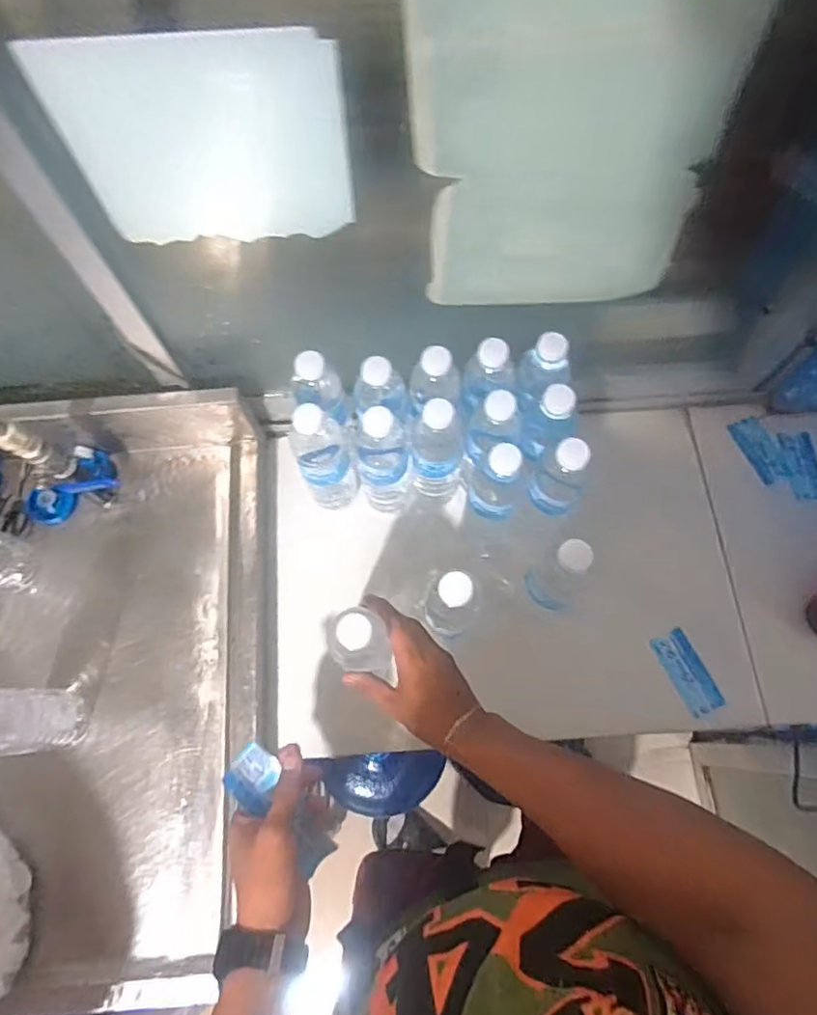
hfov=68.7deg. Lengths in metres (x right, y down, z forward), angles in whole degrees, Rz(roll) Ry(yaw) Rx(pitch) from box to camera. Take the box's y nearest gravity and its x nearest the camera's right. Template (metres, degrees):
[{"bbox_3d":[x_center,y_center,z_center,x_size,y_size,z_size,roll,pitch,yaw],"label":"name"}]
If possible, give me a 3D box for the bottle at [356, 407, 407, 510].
[{"bbox_3d":[-0.026,-0.052,0.701,0.064,0.197,0.053,-13,70,-4],"label":"bottle"}]

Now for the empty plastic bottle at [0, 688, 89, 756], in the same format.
[{"bbox_3d":[-0.380,0.205,0.572,0.058,0.197,0.060,-2,70,0],"label":"empty plastic bottle"}]

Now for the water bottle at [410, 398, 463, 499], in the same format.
[{"bbox_3d":[0.034,-0.056,0.701,0.060,0.194,0.069,2,70,1],"label":"water bottle"}]

